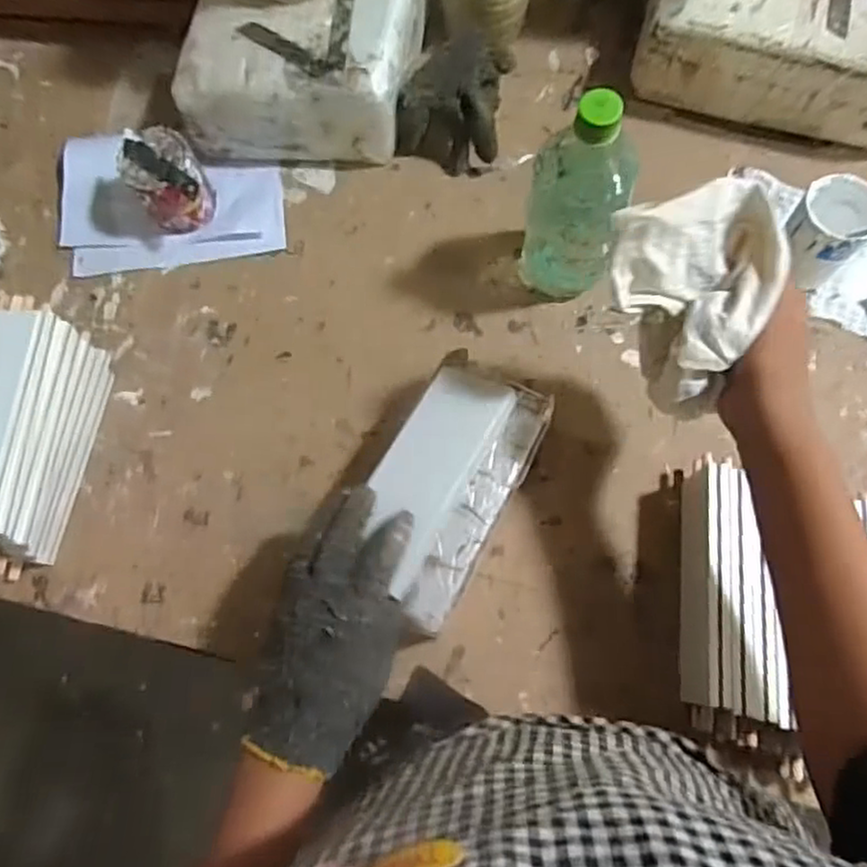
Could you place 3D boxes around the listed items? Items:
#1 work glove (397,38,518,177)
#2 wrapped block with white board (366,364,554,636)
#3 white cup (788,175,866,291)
[{"bbox_3d":[0.021,-0.316,0.651,0.096,0.072,0.102,13,77,6],"label":"work glove"},{"bbox_3d":[0.009,0.035,0.511,0.098,0.064,0.195,29,78,8],"label":"wrapped block with white board"},{"bbox_3d":[0.336,-0.175,0.595,0.070,0.077,0.064,-44,78,-8],"label":"white cup"}]

